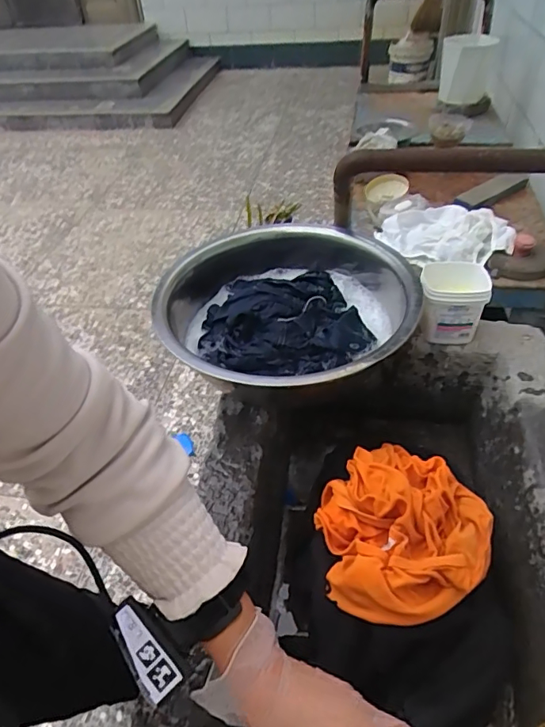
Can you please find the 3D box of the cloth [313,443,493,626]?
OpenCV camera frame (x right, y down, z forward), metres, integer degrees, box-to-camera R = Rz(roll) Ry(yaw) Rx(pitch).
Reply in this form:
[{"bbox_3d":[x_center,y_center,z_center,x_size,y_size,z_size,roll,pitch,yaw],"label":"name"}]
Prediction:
[{"bbox_3d":[0.143,0.167,0.537,0.184,0.073,0.210,19,49,23],"label":"cloth"}]

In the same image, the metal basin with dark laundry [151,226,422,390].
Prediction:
[{"bbox_3d":[0.013,-0.078,0.723,0.364,0.121,0.358,-3,44,3],"label":"metal basin with dark laundry"}]

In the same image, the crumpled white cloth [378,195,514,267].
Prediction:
[{"bbox_3d":[0.350,-0.277,1.006,0.266,0.059,0.189,8,45,14],"label":"crumpled white cloth"}]

